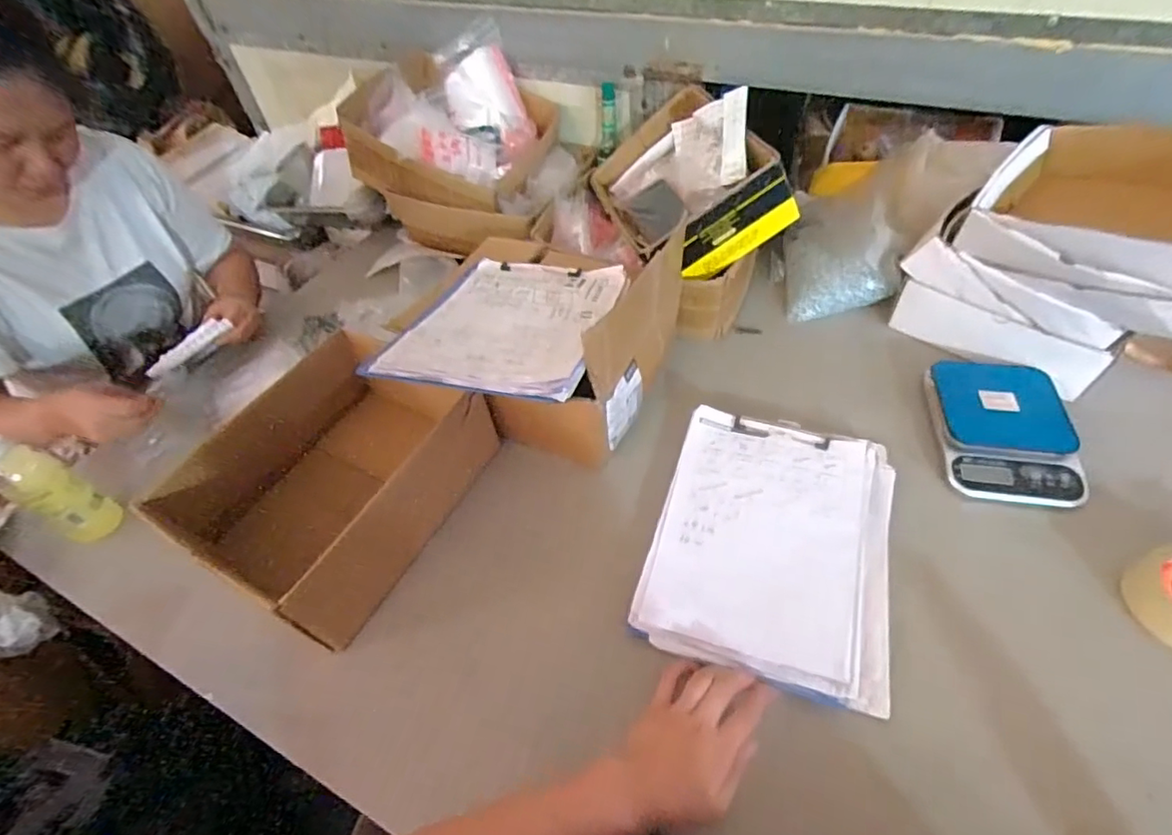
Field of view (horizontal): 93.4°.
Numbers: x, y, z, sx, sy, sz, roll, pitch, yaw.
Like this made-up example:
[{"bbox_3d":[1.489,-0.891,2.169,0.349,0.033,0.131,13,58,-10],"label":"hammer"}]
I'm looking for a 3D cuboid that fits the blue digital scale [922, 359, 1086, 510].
[{"bbox_3d":[0.508,0.013,0.672,0.146,0.029,0.188,3,51,8],"label":"blue digital scale"}]

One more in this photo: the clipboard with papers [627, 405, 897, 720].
[{"bbox_3d":[0.209,0.132,0.617,0.246,0.019,0.303,13,53,16],"label":"clipboard with papers"}]

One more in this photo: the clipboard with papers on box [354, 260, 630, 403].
[{"bbox_3d":[-0.086,-0.120,0.646,0.230,0.025,0.303,6,36,12],"label":"clipboard with papers on box"}]

